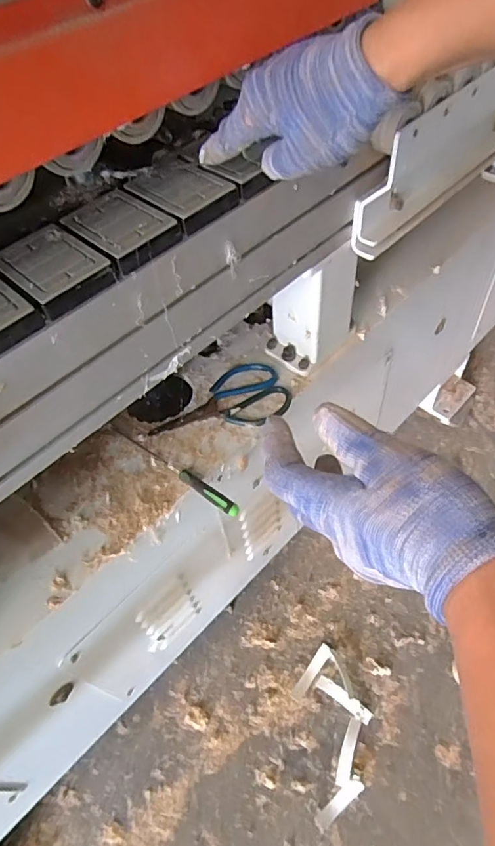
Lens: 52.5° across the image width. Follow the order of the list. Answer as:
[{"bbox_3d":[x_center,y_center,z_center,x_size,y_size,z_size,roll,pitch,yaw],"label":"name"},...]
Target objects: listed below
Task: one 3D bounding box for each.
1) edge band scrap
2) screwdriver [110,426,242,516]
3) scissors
[{"bbox_3d":[0.171,0.588,0.973,0.135,0.016,0.281,-11,58,-2],"label":"edge band scrap"},{"bbox_3d":[-0.095,0.053,0.620,0.211,0.020,0.015,31,62,25],"label":"screwdriver"},{"bbox_3d":[-0.039,-0.023,0.671,0.184,0.007,0.098,-25,55,-12],"label":"scissors"}]

